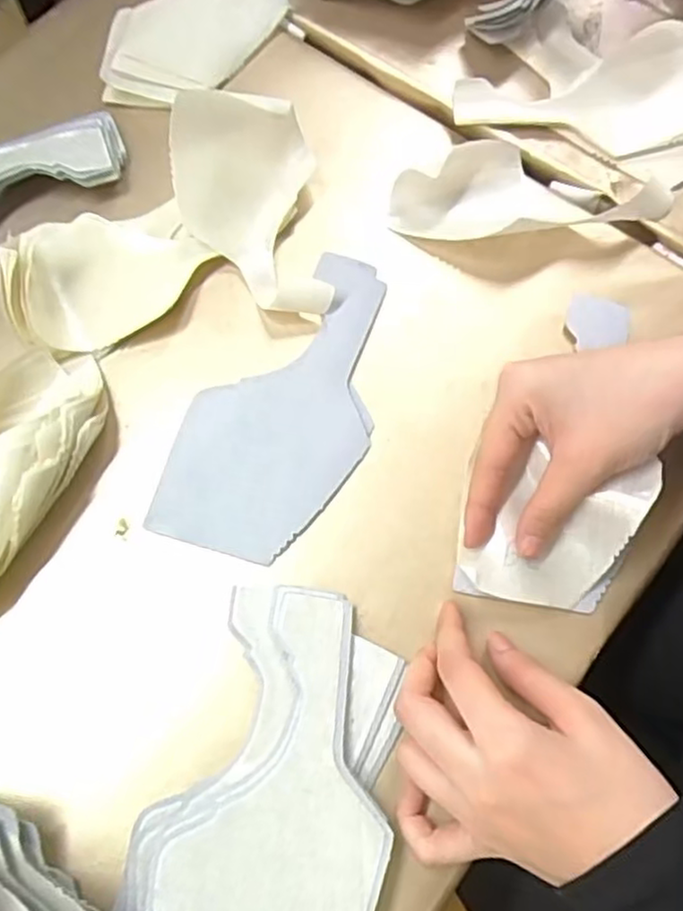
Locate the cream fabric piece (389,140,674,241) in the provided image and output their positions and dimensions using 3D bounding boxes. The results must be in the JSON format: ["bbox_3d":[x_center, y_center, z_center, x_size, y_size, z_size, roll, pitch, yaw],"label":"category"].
[{"bbox_3d":[0.112,-0.162,0.426,0.162,0.022,0.068,-11,71,-5],"label":"cream fabric piece"}]

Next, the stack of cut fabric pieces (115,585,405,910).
[{"bbox_3d":[-0.028,0.149,0.301,0.099,0.039,0.178,18,71,5],"label":"stack of cut fabric pieces"}]

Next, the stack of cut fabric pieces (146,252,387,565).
[{"bbox_3d":[-0.027,-0.031,0.383,0.089,0.004,0.183,24,72,7],"label":"stack of cut fabric pieces"}]

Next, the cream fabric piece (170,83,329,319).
[{"bbox_3d":[-0.053,-0.143,0.395,0.081,0.049,0.124,-6,71,-3],"label":"cream fabric piece"}]

